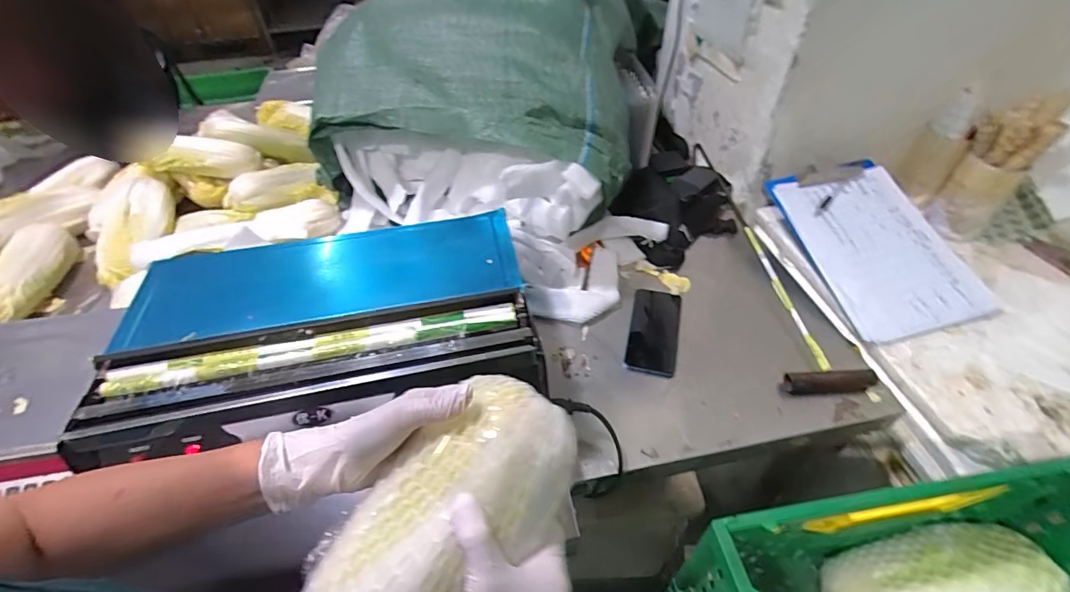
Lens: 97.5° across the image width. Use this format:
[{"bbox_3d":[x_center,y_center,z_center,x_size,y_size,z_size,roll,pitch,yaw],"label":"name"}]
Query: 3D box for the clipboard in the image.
[{"bbox_3d":[0.563,-0.092,0.784,0.229,0.019,0.329,-13,63,-6],"label":"clipboard"}]

